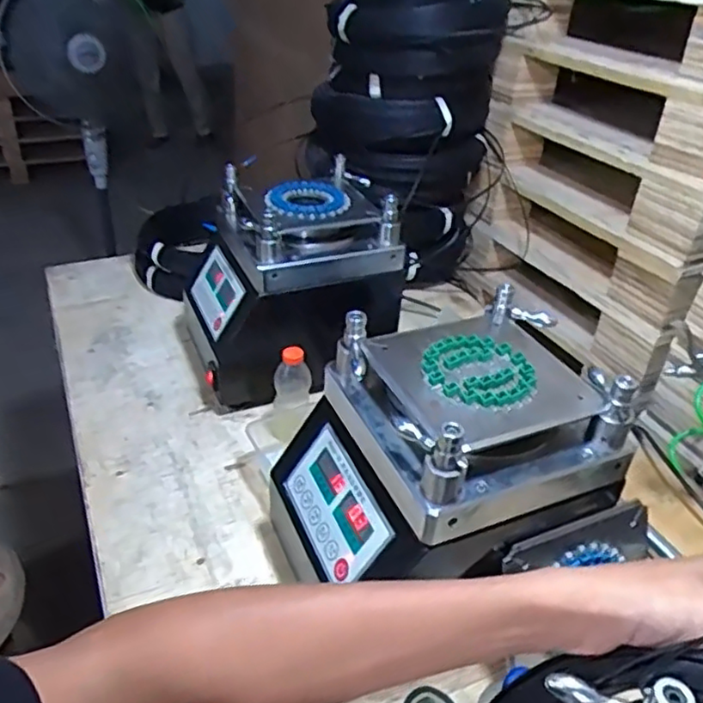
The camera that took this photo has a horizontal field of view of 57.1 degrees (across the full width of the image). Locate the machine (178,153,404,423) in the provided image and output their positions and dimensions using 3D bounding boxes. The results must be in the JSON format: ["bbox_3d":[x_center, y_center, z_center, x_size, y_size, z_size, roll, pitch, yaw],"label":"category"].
[{"bbox_3d":[-0.099,-0.105,0.994,0.294,0.278,0.268,-13,37,-22],"label":"machine"}]

